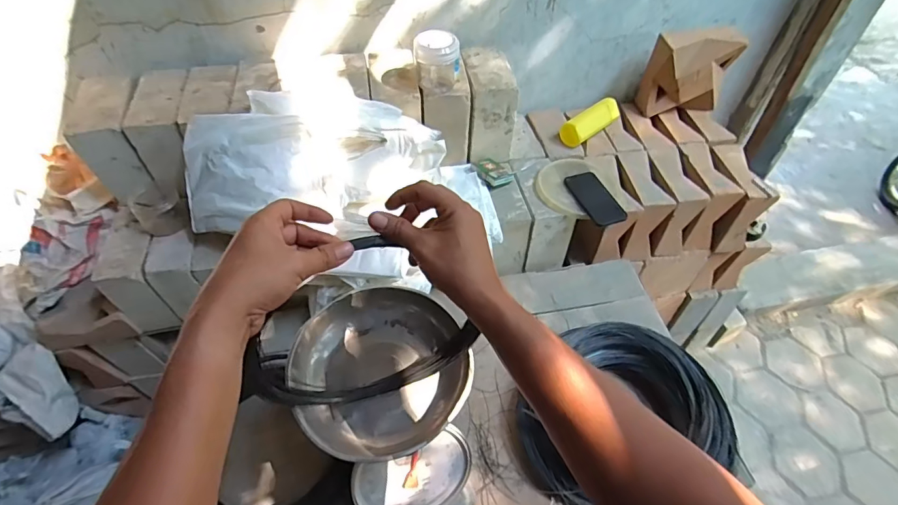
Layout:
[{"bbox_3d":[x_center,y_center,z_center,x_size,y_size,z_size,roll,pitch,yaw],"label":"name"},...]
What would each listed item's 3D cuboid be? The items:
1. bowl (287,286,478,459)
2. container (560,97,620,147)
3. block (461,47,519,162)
[{"bbox_3d":[-0.093,0.160,0.635,0.229,0.077,0.237,0,49,0],"label":"bowl"},{"bbox_3d":[0.366,-0.338,1.195,0.066,0.073,0.189,36,58,28],"label":"container"},{"bbox_3d":[0.091,-0.364,1.111,0.093,0.181,0.206,-6,49,-5],"label":"block"}]

